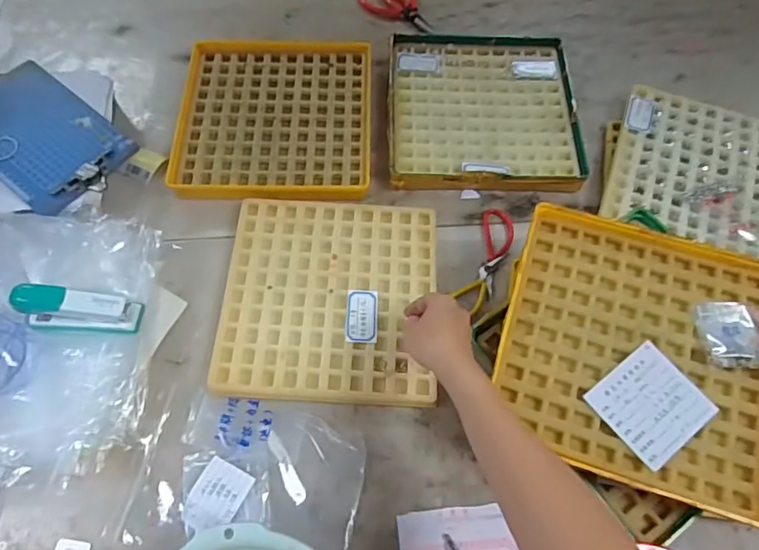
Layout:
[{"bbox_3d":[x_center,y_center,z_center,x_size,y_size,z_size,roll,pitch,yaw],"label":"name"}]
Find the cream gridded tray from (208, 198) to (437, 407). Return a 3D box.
[{"bbox_3d":[-0.060,0.023,0.654,0.253,0.013,0.258,3,66,0],"label":"cream gridded tray"}]

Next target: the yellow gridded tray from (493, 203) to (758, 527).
[{"bbox_3d":[0.268,0.077,0.551,0.269,0.034,0.270,17,67,7],"label":"yellow gridded tray"}]

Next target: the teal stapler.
[{"bbox_3d":[-0.329,0.039,0.583,0.120,0.060,0.032,3,64,-1],"label":"teal stapler"}]

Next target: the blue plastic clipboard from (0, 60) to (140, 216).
[{"bbox_3d":[-0.449,-0.181,0.702,0.222,0.033,0.147,35,70,14],"label":"blue plastic clipboard"}]

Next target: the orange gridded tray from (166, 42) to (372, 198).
[{"bbox_3d":[-0.151,-0.235,0.783,0.270,0.032,0.283,0,66,-1],"label":"orange gridded tray"}]

